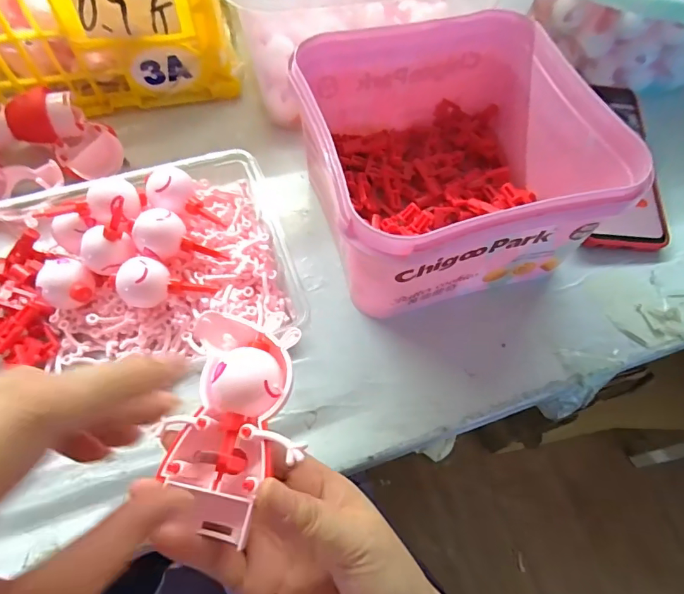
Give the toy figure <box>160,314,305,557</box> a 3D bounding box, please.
[{"bbox_3d":[-0.052,0.060,0.214,0.060,0.031,0.099,7,61,2],"label":"toy figure"}]

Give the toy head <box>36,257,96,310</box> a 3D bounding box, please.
[{"bbox_3d":[-0.189,-0.008,0.307,0.032,0.030,0.027,-7,61,-6],"label":"toy head"}]

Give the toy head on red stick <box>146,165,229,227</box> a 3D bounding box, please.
[{"bbox_3d":[-0.119,-0.071,0.324,0.034,0.030,0.055,-40,69,-21],"label":"toy head on red stick"}]

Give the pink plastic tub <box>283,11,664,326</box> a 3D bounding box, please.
[{"bbox_3d":[0.076,-0.098,0.334,0.187,0.109,0.188,-13,62,-9],"label":"pink plastic tub"}]

